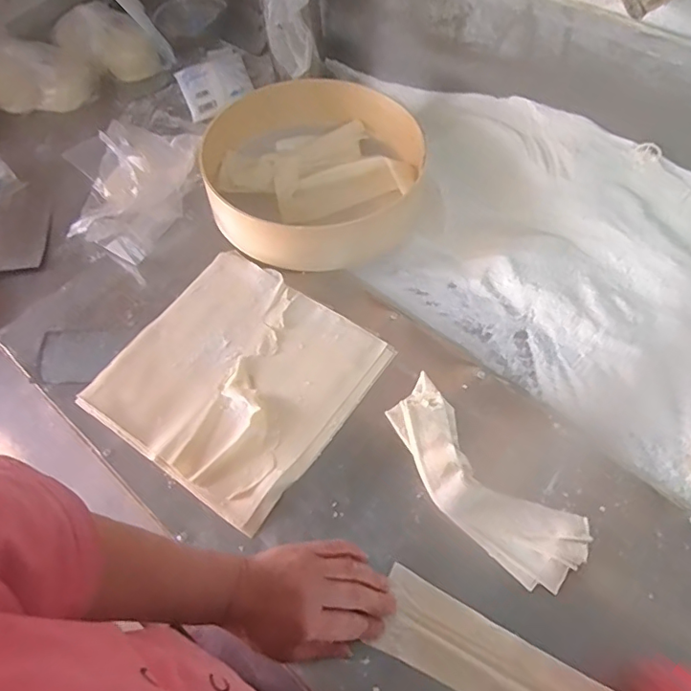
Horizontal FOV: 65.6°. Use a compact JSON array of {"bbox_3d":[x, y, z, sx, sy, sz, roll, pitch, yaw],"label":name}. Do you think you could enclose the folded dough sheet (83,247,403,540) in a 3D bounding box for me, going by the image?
[{"bbox_3d":[-0.116,0.030,0.588,0.254,0.019,0.249,31,68,18],"label":"folded dough sheet"}]

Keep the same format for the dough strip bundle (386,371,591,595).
[{"bbox_3d":[0.128,0.129,0.517,0.088,0.021,0.220,-41,67,-17],"label":"dough strip bundle"}]

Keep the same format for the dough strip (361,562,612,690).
[{"bbox_3d":[0.131,0.273,0.447,0.220,0.015,0.066,24,66,19],"label":"dough strip"}]

